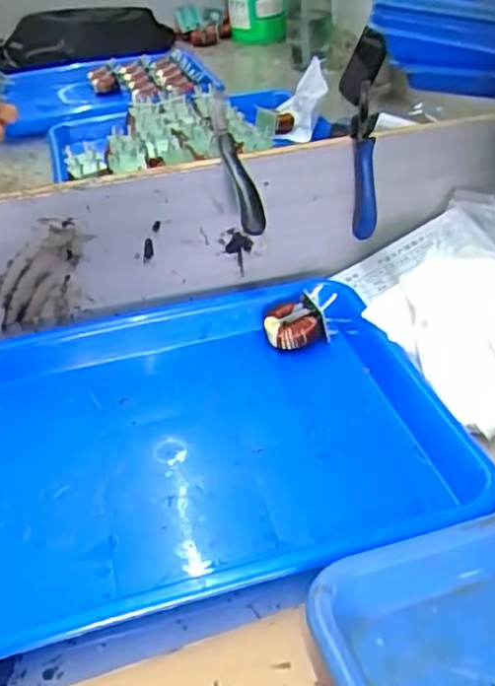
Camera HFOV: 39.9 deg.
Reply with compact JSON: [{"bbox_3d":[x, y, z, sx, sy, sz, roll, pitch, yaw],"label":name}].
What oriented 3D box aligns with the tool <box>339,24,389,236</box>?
[{"bbox_3d":[0.085,-0.149,0.504,0.017,0.152,0.031,-23,40,-22],"label":"tool"}]

